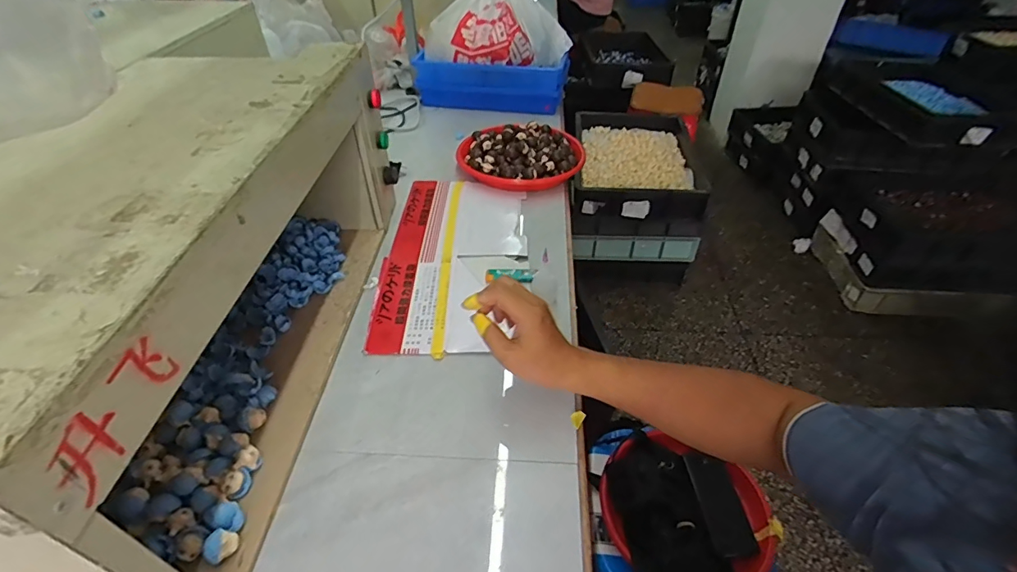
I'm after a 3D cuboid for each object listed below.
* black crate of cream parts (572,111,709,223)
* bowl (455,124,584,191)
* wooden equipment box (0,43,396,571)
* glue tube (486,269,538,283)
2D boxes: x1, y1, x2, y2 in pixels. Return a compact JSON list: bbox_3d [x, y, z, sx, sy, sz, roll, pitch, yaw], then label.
[{"bbox_3d":[0.428,-0.430,1.654,0.398,0.138,0.563,5,43,5],"label":"black crate of cream parts"},{"bbox_3d":[0.030,-0.268,0.960,0.227,0.052,0.208,0,43,0],"label":"bowl"},{"bbox_3d":[-0.363,-0.023,0.544,0.285,0.279,0.628,2,43,2],"label":"wooden equipment box"},{"bbox_3d":[0.004,-0.016,0.715,0.076,0.008,0.022,0,60,10],"label":"glue tube"}]

